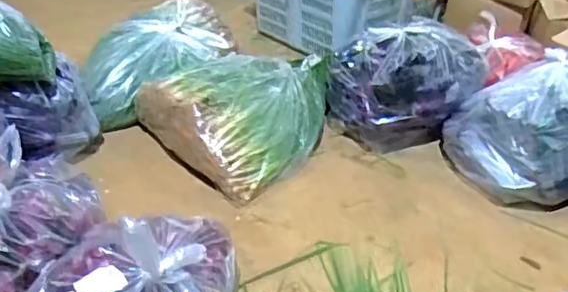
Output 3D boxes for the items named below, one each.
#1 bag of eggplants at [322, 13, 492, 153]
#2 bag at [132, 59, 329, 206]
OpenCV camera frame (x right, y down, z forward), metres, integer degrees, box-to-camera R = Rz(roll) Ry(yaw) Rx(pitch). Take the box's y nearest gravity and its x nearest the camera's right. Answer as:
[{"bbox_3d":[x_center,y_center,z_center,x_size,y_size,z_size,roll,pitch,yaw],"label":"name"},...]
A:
[{"bbox_3d":[0.321,-0.177,1.583,0.343,0.233,0.364,23,39,27],"label":"bag of eggplants"},{"bbox_3d":[-0.073,-0.104,1.518,0.470,0.182,0.391,-27,44,-36],"label":"bag"}]

